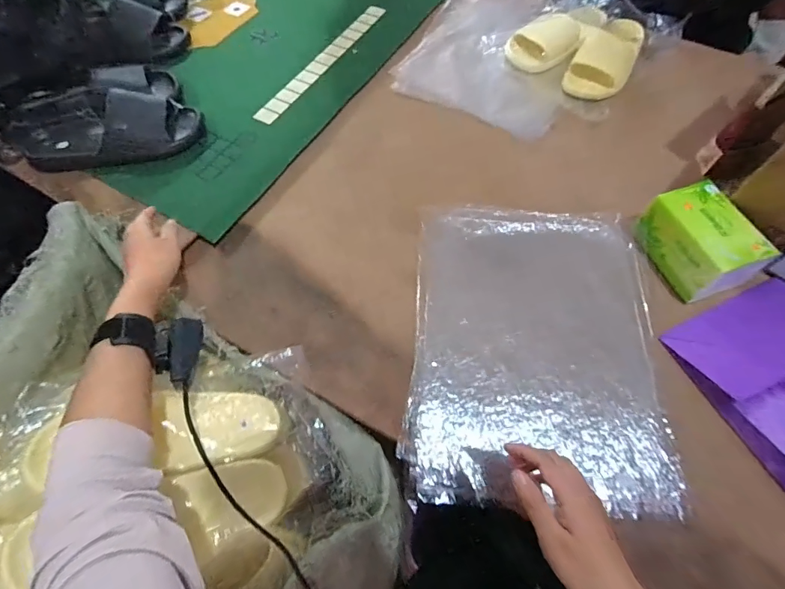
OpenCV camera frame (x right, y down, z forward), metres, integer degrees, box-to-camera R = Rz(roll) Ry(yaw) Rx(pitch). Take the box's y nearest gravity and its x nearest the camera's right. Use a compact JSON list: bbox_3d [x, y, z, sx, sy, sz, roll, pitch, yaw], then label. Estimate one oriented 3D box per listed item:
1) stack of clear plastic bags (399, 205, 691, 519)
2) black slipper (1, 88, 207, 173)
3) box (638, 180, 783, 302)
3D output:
[{"bbox_3d":[0.178,0.055,0.539,0.302,0.022,0.387,2,66,3],"label":"stack of clear plastic bags"},{"bbox_3d":[-0.472,-0.281,0.682,0.302,0.073,0.146,-6,63,-4],"label":"black slipper"},{"bbox_3d":[0.416,-0.072,0.573,0.086,0.082,0.138,-18,64,-10],"label":"box"}]

